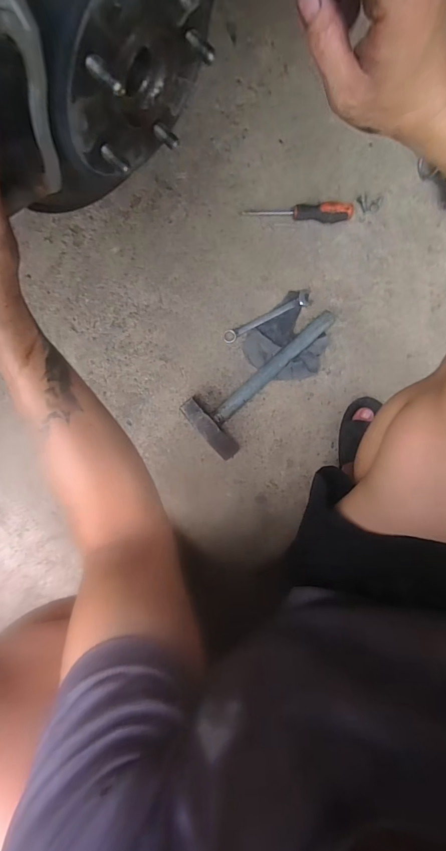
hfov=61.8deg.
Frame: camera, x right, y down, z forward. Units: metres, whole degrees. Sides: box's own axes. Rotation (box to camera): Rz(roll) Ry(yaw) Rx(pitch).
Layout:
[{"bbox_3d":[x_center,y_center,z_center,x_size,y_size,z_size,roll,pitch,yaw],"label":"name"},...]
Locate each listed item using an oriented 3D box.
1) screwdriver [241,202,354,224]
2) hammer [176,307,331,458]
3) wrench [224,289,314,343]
[{"bbox_3d":[0.131,-0.371,0.648,0.184,0.034,0.026,-3,91,-3],"label":"screwdriver"},{"bbox_3d":[0.089,-0.083,0.634,0.288,0.042,0.101,-37,92,-2],"label":"hammer"},{"bbox_3d":[0.079,-0.189,0.651,0.170,0.014,0.027,-29,92,-3],"label":"wrench"}]

